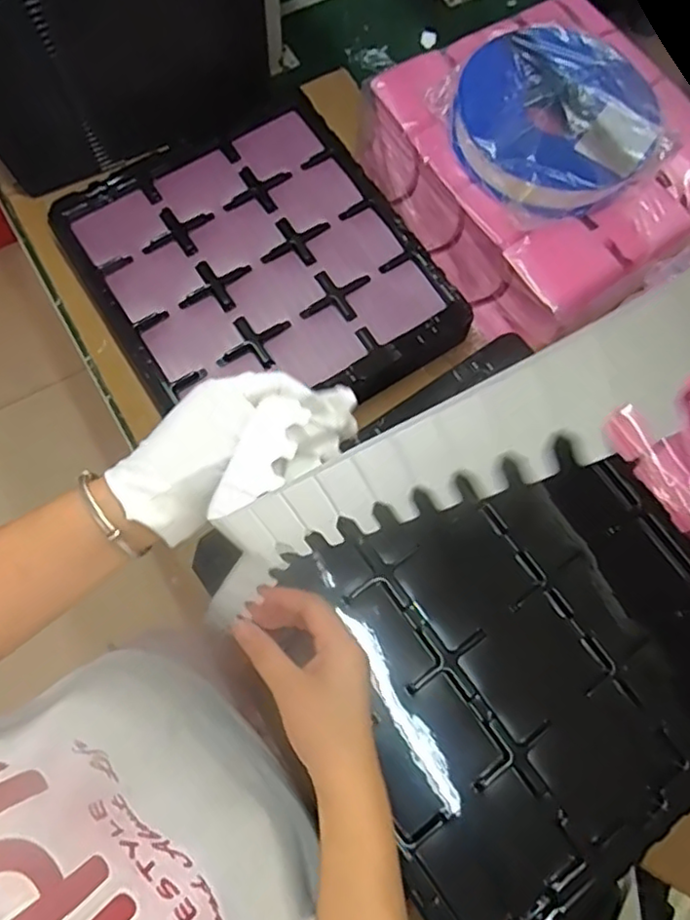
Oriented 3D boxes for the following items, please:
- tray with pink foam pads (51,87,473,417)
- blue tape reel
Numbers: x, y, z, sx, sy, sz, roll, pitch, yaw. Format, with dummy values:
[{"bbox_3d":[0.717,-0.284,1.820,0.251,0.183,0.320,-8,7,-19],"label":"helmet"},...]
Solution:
[{"bbox_3d":[-0.094,-0.210,0.715,0.333,0.034,0.378,-33,78,-11],"label":"tray with pink foam pads"},{"bbox_3d":[0.216,-0.351,0.658,0.197,0.036,0.209,1,74,-2],"label":"blue tape reel"}]

